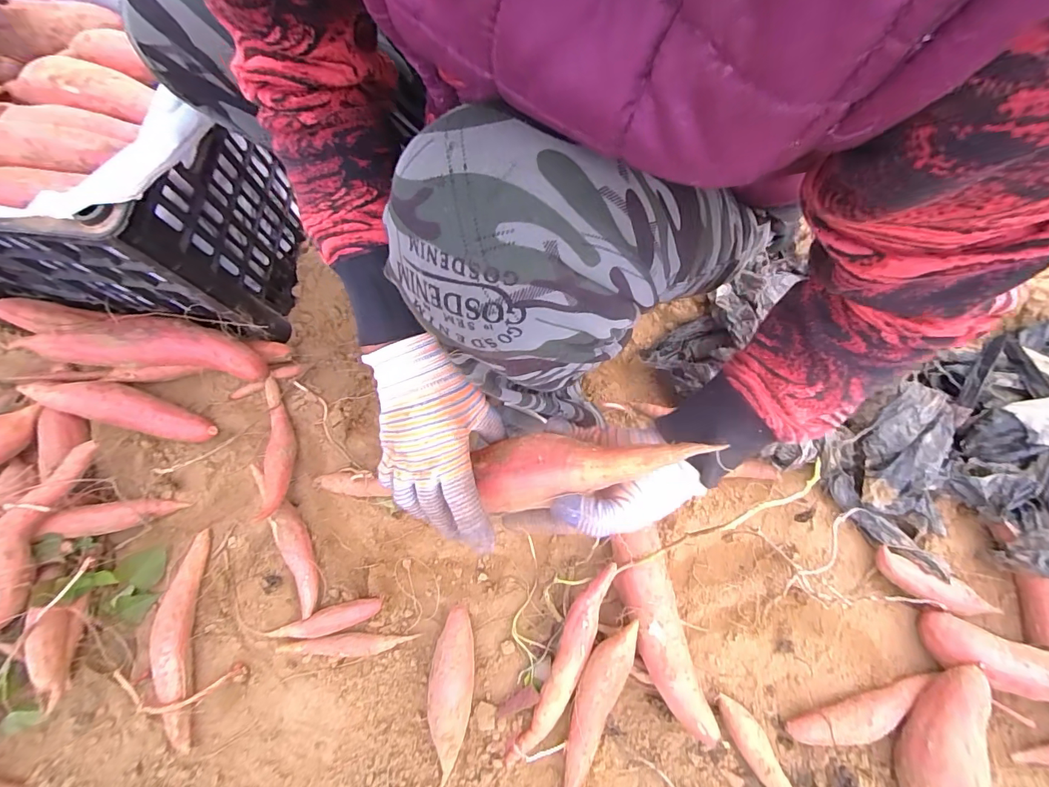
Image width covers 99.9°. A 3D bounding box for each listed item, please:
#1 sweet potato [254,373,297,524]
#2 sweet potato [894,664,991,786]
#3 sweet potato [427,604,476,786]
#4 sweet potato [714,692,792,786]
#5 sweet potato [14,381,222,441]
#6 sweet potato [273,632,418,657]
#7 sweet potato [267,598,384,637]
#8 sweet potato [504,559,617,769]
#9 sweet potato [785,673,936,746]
[{"bbox_3d":[-0.309,0.062,0.551,0.033,0.050,0.183,-13,74,-2],"label":"sweet potato"},{"bbox_3d":[0.423,0.372,0.442,0.063,0.058,0.191,17,75,6],"label":"sweet potato"},{"bbox_3d":[-0.078,0.318,0.475,0.045,0.039,0.155,2,74,2],"label":"sweet potato"},{"bbox_3d":[0.243,0.375,0.462,0.028,0.026,0.112,-28,75,-7],"label":"sweet potato"},{"bbox_3d":[-0.513,0.016,0.561,0.233,0.056,0.051,12,75,5],"label":"sweet potato"},{"bbox_3d":[-0.198,0.281,0.494,0.142,0.017,0.022,1,74,2],"label":"sweet potato"},{"bbox_3d":[-0.227,0.258,0.499,0.126,0.021,0.027,-15,74,-3],"label":"sweet potato"},{"bbox_3d":[0.046,0.294,0.483,0.035,0.045,0.220,25,74,8],"label":"sweet potato"},{"bbox_3d":[0.363,0.342,0.473,0.160,0.042,0.031,-14,74,-3],"label":"sweet potato"}]

